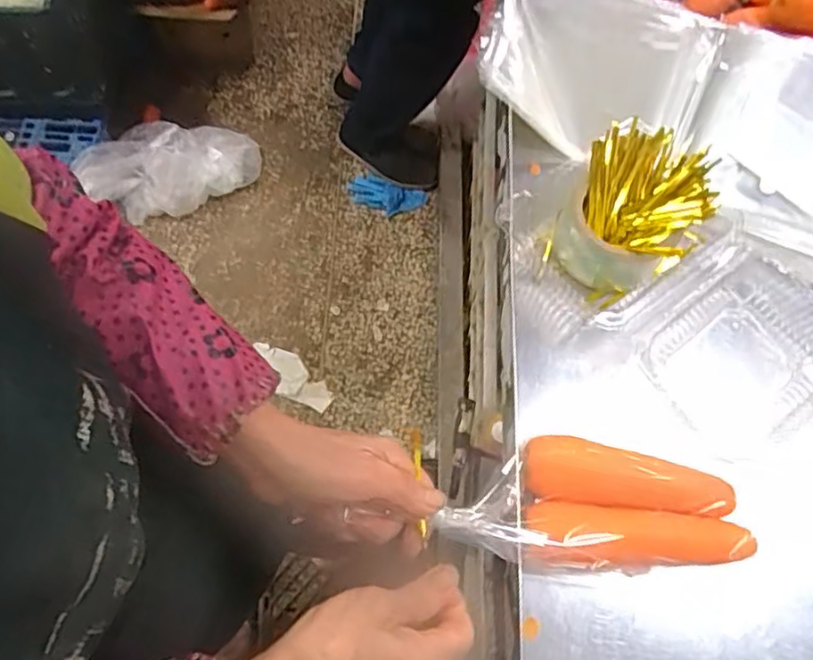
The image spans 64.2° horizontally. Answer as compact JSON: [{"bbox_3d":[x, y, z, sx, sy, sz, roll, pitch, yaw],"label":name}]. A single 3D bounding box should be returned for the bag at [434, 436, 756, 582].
[{"bbox_3d":[0.137,0.131,0.481,0.220,0.052,0.093,3,68,-7],"label":"bag"}]

